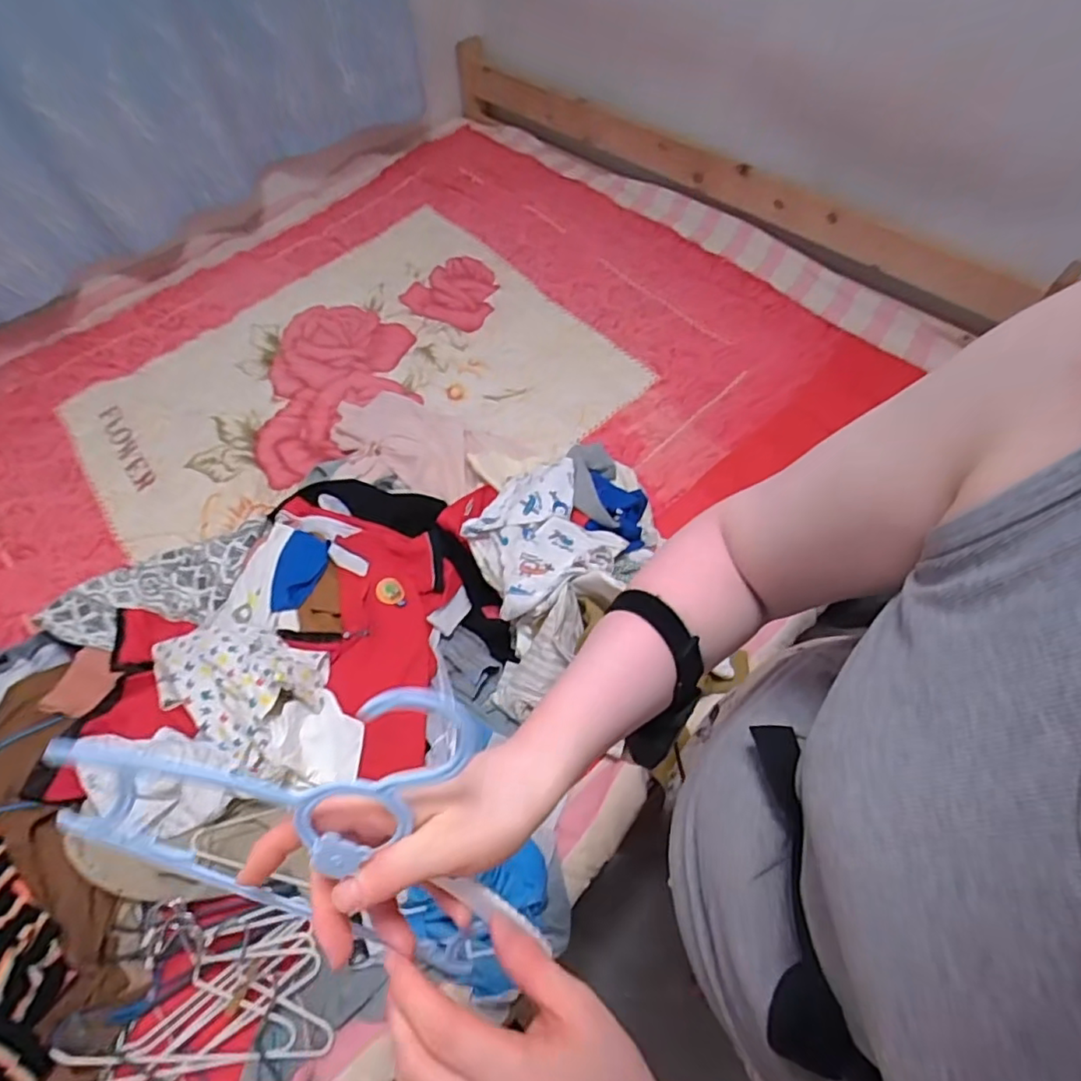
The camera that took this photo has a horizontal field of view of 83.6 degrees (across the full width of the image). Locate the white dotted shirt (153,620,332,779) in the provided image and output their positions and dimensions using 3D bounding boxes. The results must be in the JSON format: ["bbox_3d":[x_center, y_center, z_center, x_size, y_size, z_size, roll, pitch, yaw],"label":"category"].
[{"bbox_3d":[-0.464,0.199,0.891,0.296,0.124,0.179,22,63,17],"label":"white dotted shirt"}]

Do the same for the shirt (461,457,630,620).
[{"bbox_3d":[-0.002,-0.020,1.000,0.216,0.101,0.249,-25,60,-10],"label":"shirt"}]

